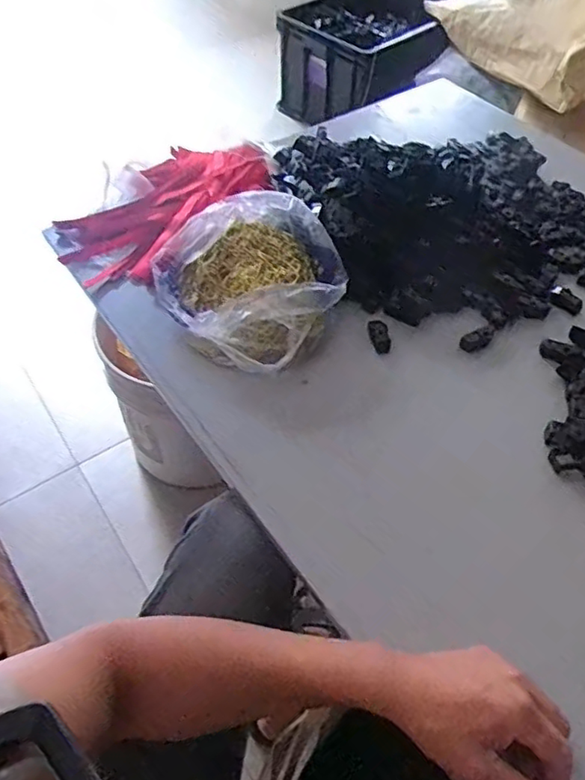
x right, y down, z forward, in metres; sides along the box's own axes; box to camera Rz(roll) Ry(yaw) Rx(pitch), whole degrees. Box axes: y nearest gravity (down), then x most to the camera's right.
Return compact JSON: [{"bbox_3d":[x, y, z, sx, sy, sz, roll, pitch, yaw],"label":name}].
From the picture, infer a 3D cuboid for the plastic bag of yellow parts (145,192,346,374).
[{"bbox_3d":[-0.048,-0.129,0.698,0.193,0.090,0.217,-31,58,-23],"label":"plastic bag of yellow parts"}]

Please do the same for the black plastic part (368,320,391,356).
[{"bbox_3d":[0.103,-0.062,0.700,0.024,0.014,0.042,-8,52,-8],"label":"black plastic part"}]

